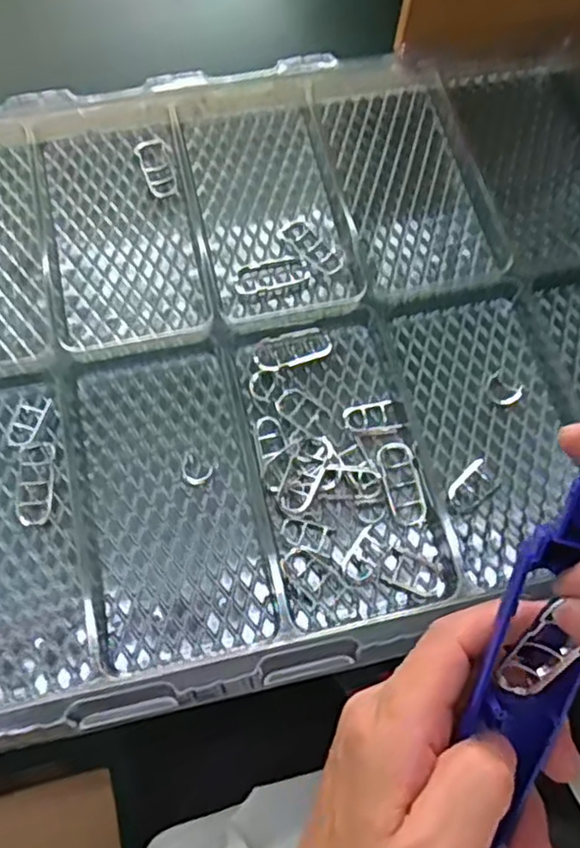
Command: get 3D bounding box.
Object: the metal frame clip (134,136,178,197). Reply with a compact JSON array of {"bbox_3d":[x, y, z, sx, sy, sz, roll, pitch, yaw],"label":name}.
[{"bbox_3d":[-0.099,-0.190,0.509,0.025,0.008,0.049,-14,69,-8],"label":"metal frame clip"}]

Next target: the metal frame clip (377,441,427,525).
[{"bbox_3d":[0.070,0.037,0.425,0.023,0.009,0.052,-14,79,3],"label":"metal frame clip"}]

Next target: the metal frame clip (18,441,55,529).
[{"bbox_3d":[-0.154,0.036,0.416,0.021,0.004,0.051,-3,68,-4],"label":"metal frame clip"}]

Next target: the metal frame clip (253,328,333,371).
[{"bbox_3d":[0.002,-0.051,0.458,0.052,0.008,0.026,-21,70,-11],"label":"metal frame clip"}]

